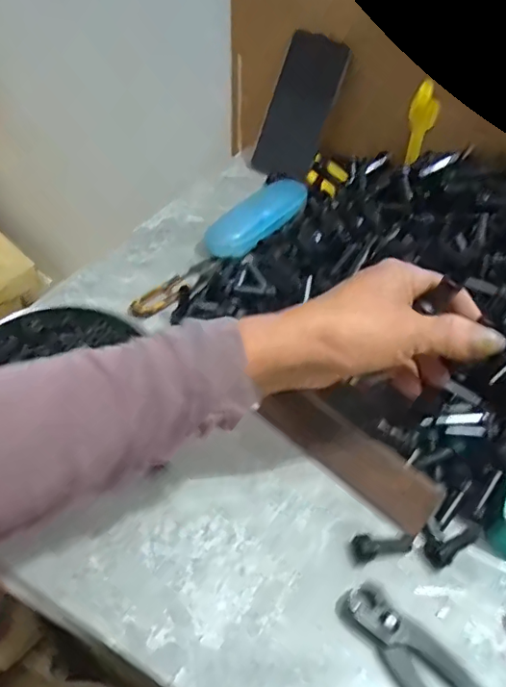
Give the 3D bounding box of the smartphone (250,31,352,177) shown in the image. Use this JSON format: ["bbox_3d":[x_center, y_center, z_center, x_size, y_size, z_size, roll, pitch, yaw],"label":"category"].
[{"bbox_3d":[0.055,-0.281,0.657,0.074,0.159,0.009,23,22,9],"label":"smartphone"}]

